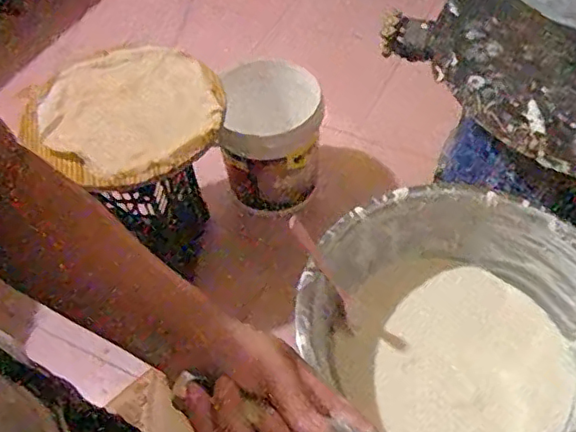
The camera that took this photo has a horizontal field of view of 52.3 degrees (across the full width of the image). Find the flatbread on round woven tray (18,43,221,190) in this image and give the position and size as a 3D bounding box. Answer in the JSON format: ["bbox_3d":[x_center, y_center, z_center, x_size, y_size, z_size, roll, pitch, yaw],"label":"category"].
[{"bbox_3d":[-0.371,-0.253,1.385,0.402,0.080,0.405,-2,52,3],"label":"flatbread on round woven tray"}]

